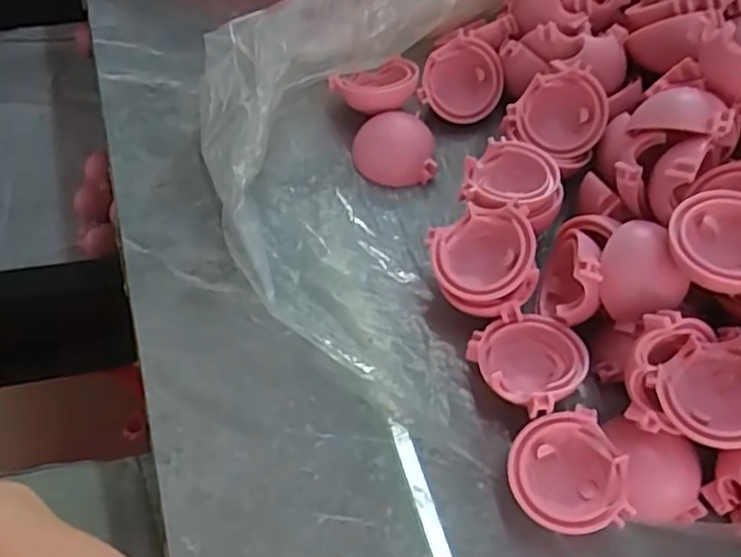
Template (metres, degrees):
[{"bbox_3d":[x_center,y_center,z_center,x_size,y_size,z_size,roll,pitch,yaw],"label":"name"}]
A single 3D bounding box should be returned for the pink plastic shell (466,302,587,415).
[{"bbox_3d":[0.045,0.022,0.197,0.030,0.016,0.029,2,58,-3],"label":"pink plastic shell"}]

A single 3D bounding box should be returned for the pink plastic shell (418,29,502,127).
[{"bbox_3d":[0.034,-0.073,0.258,0.028,0.016,0.031,18,92,-2],"label":"pink plastic shell"}]

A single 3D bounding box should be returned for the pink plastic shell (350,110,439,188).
[{"bbox_3d":[0.008,-0.045,0.245,0.028,0.013,0.026,-3,86,1],"label":"pink plastic shell"}]

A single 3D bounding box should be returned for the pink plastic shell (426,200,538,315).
[{"bbox_3d":[0.033,-0.006,0.205,0.030,0.016,0.031,-37,61,-6],"label":"pink plastic shell"}]

